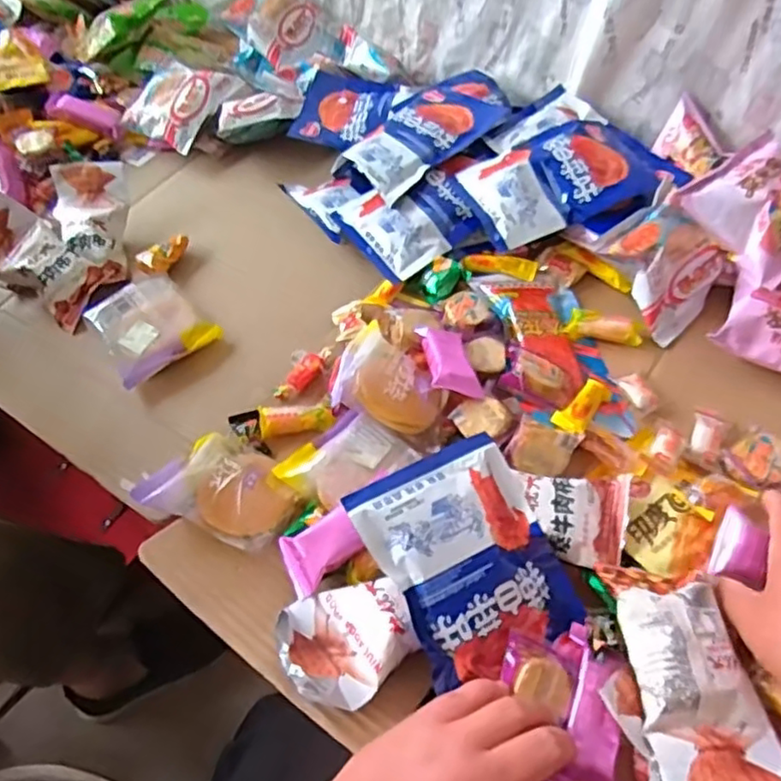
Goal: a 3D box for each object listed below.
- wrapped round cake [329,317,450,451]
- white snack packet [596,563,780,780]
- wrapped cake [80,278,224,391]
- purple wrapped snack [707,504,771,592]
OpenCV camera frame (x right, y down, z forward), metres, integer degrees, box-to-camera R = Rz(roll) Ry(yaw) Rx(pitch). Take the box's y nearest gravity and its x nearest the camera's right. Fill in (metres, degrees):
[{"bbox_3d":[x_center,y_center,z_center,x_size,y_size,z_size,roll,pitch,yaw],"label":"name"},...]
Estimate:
[{"bbox_3d":[0.005,-0.007,0.521,0.101,0.034,0.075,22,59,19],"label":"wrapped round cake"},{"bbox_3d":[0.179,0.170,0.382,0.078,0.032,0.133,-2,54,3],"label":"white snack packet"},{"bbox_3d":[-0.232,-0.061,0.621,0.097,0.035,0.109,-37,60,-20],"label":"wrapped cake"},{"bbox_3d":[0.236,0.104,0.439,0.028,0.009,0.045,9,74,48],"label":"purple wrapped snack"}]

